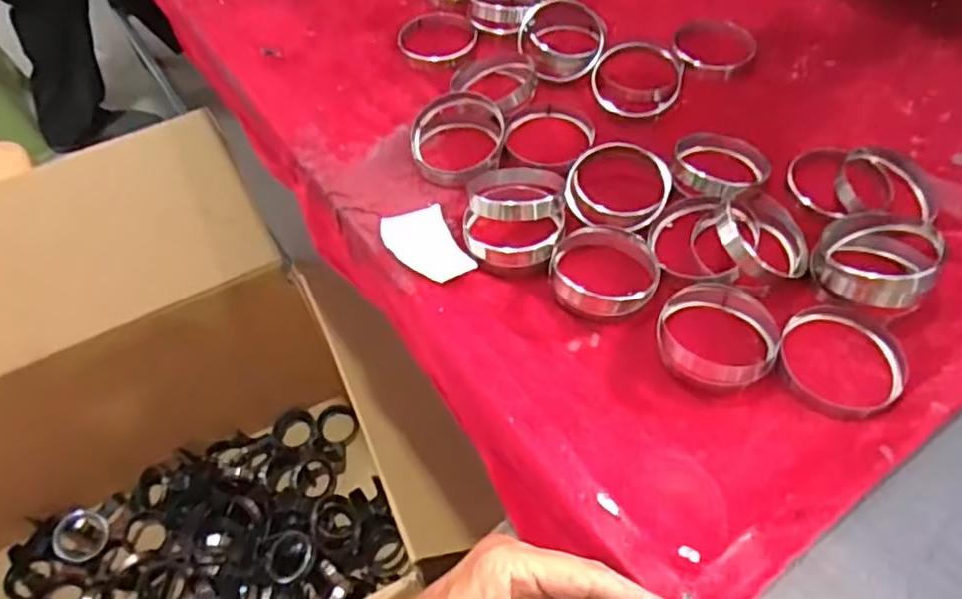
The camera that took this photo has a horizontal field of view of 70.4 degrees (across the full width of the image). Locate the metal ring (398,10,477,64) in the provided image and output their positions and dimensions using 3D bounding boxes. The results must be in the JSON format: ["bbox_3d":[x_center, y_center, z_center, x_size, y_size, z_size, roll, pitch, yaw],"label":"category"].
[{"bbox_3d":[-0.040,-0.241,0.627,0.068,0.017,0.068,-2,57,3],"label":"metal ring"}]

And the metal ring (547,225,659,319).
[{"bbox_3d":[0.081,-0.018,0.443,0.069,0.021,0.058,0,57,4],"label":"metal ring"}]

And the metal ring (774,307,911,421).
[{"bbox_3d":[0.220,0.038,0.412,0.075,0.016,0.065,19,60,15],"label":"metal ring"}]

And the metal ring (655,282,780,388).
[{"bbox_3d":[0.148,0.020,0.424,0.072,0.021,0.065,13,58,12],"label":"metal ring"}]

